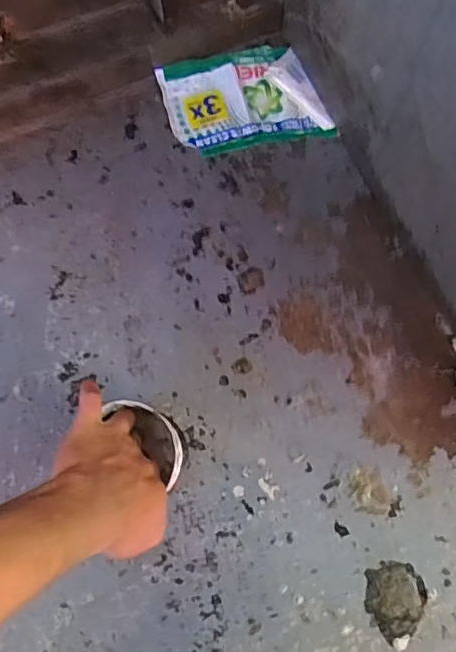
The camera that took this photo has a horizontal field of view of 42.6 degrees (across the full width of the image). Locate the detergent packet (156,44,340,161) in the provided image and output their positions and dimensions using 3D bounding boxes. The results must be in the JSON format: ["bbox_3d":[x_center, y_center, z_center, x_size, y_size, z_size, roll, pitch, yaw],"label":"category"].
[{"bbox_3d":[0.018,-0.252,0.649,0.172,0.017,0.116,-11,76,-2],"label":"detergent packet"}]

